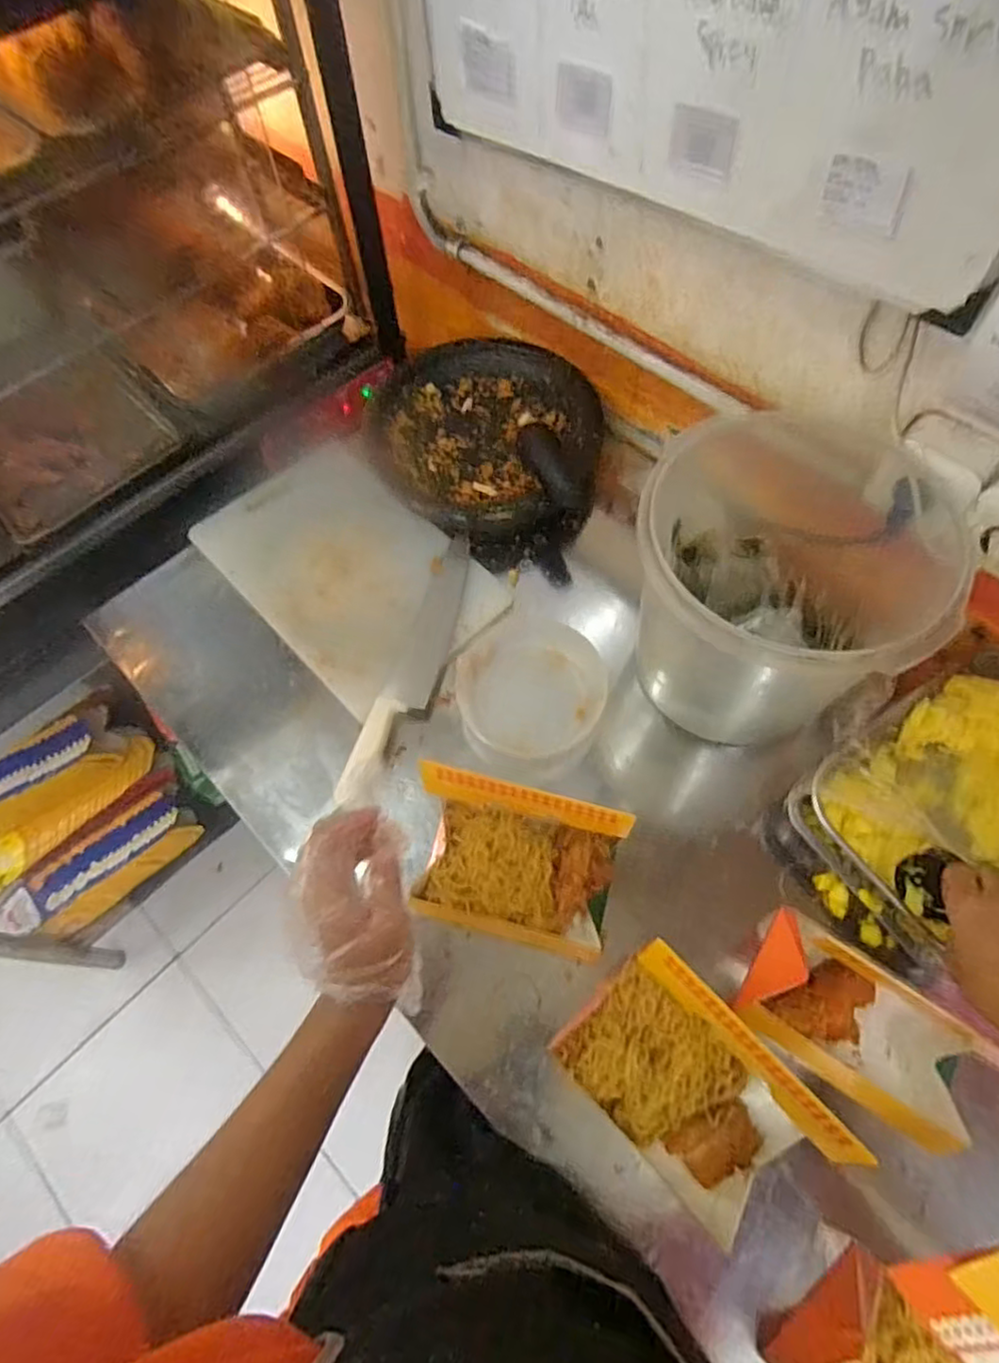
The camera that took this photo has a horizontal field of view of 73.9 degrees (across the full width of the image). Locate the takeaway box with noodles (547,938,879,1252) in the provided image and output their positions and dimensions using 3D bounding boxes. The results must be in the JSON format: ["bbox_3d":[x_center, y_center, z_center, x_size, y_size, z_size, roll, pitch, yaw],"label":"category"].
[{"bbox_3d":[0.142,0.310,0.500,0.107,0.159,0.182,-42,69,-16],"label":"takeaway box with noodles"}]

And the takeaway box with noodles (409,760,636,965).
[{"bbox_3d":[0.013,0.159,0.573,0.170,0.147,0.107,13,65,8],"label":"takeaway box with noodles"}]

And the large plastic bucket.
[{"bbox_3d":[0.257,-0.091,0.655,0.251,0.252,0.280,15,66,9],"label":"large plastic bucket"}]

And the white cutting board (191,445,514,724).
[{"bbox_3d":[-0.190,-0.149,0.806,0.231,0.023,0.359,-42,69,-16],"label":"white cutting board"}]

